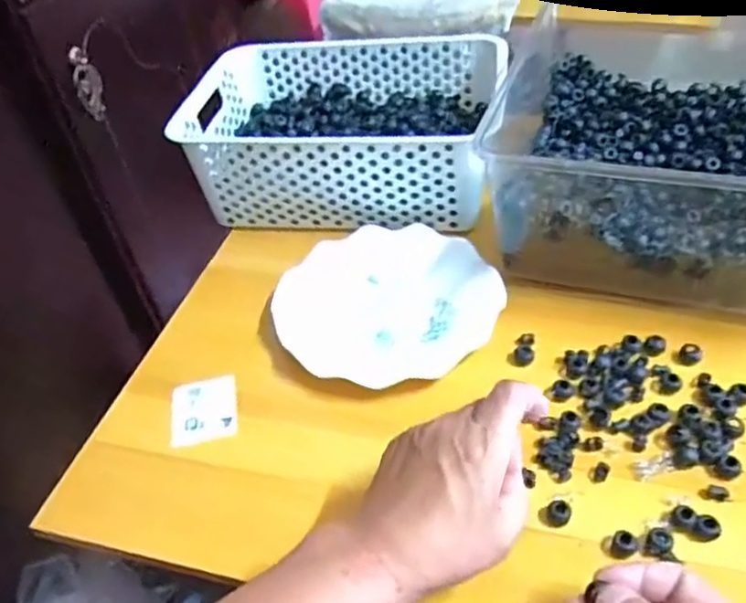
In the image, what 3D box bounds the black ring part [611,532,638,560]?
[{"bbox_3d":[0.154,0.148,0.420,0.015,0.010,0.017,17,48,24],"label":"black ring part"}]

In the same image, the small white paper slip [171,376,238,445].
[{"bbox_3d":[-0.132,0.085,0.542,0.050,0.004,0.057,-7,47,-7],"label":"small white paper slip"}]

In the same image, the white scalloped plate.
[{"bbox_3d":[0.010,0.000,0.593,0.181,0.019,0.174,-4,43,4],"label":"white scalloped plate"}]

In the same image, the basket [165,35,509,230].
[{"bbox_3d":[-0.027,-0.178,0.708,0.302,0.098,0.211,5,45,14],"label":"basket"}]

